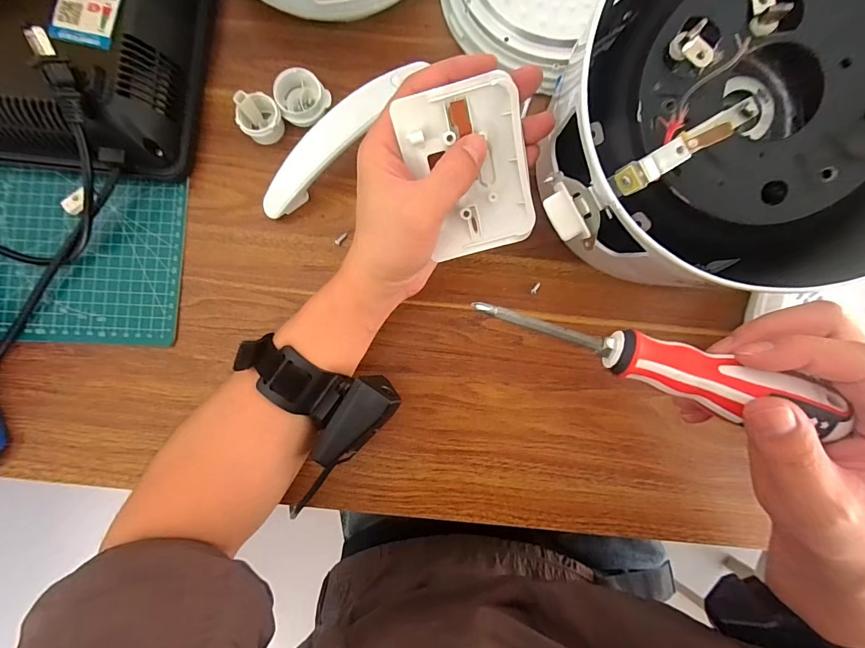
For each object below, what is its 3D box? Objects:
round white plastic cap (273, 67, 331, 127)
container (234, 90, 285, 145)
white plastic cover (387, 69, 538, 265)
[{"bbox_3d":[-0.110,-0.187,0.338,0.041,0.024,0.040,0,87,-1],"label":"round white plastic cap"},{"bbox_3d":[-0.142,-0.169,0.331,0.033,0.032,0.030,0,87,-1],"label":"container"},{"bbox_3d":[0.024,-0.093,0.250,0.069,0.018,0.096,-18,115,1],"label":"white plastic cover"}]

